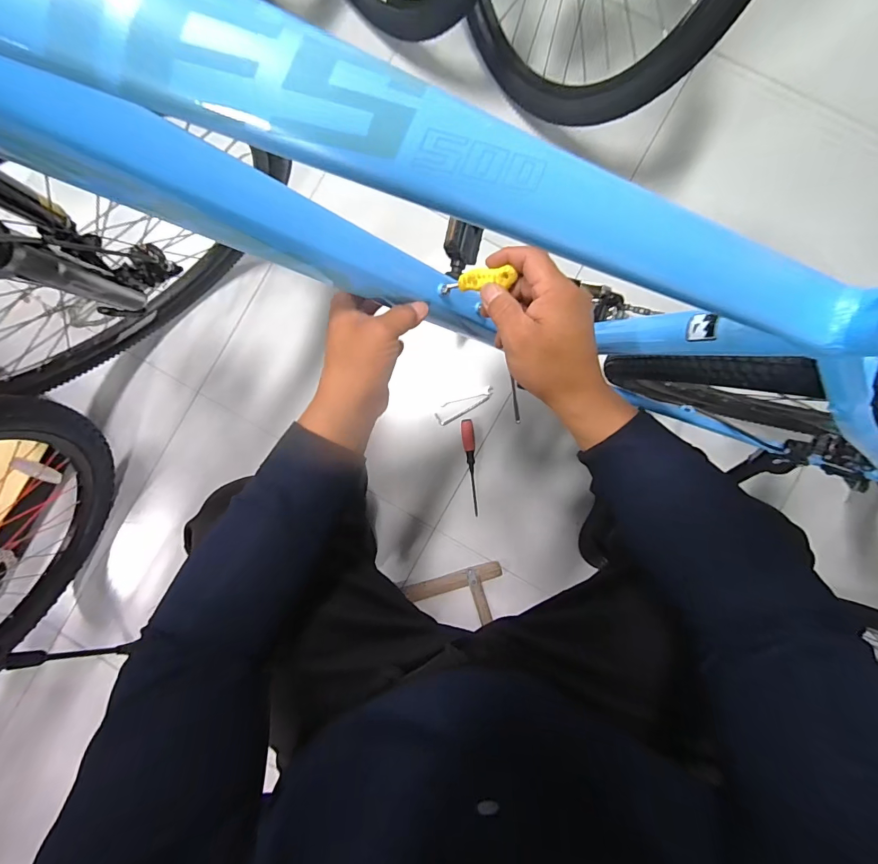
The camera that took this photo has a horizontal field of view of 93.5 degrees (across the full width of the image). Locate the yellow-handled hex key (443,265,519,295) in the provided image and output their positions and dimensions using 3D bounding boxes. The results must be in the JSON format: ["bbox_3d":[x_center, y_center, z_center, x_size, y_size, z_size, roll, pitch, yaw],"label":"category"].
[{"bbox_3d":[0.032,-0.134,0.367,0.072,0.013,0.015,5,91,37],"label":"yellow-handled hex key"}]

